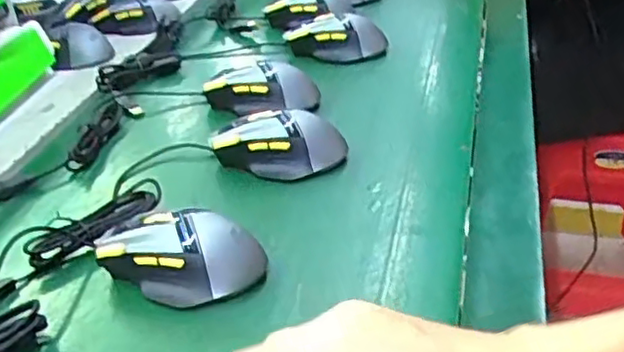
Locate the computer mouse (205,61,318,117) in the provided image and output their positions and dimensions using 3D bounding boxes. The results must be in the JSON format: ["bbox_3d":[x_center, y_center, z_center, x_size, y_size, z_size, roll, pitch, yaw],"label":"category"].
[{"bbox_3d":[-0.051,-0.087,0.670,0.117,0.044,0.058,-1,30,-4],"label":"computer mouse"}]

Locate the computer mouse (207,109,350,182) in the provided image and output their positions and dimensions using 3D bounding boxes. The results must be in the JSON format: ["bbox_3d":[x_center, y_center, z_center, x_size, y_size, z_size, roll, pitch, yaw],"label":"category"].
[{"bbox_3d":[-0.029,-0.028,0.578,0.117,0.047,0.059,-1,30,-4],"label":"computer mouse"}]

